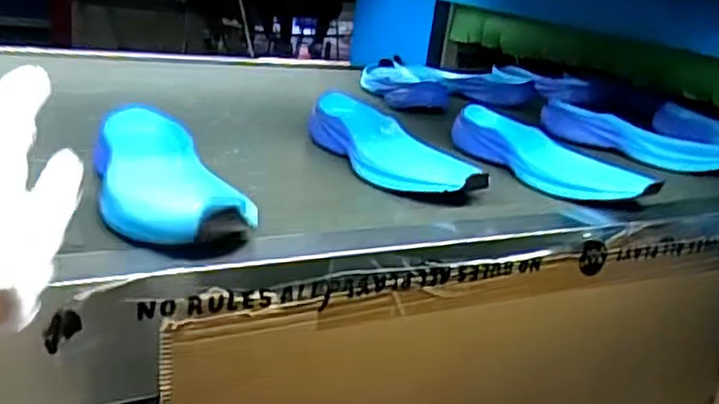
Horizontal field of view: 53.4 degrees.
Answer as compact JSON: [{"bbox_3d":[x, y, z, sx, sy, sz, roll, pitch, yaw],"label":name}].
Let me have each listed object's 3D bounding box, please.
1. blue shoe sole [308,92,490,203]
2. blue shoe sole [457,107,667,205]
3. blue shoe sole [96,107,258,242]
[{"bbox_3d":[0.026,-0.058,0.748,0.092,0.041,0.256,-4,24,-27],"label":"blue shoe sole"},{"bbox_3d":[0.197,-0.052,0.796,0.082,0.033,0.260,-4,24,-28],"label":"blue shoe sole"},{"bbox_3d":[-0.157,-0.025,0.586,0.109,0.046,0.209,-2,23,-23],"label":"blue shoe sole"}]

